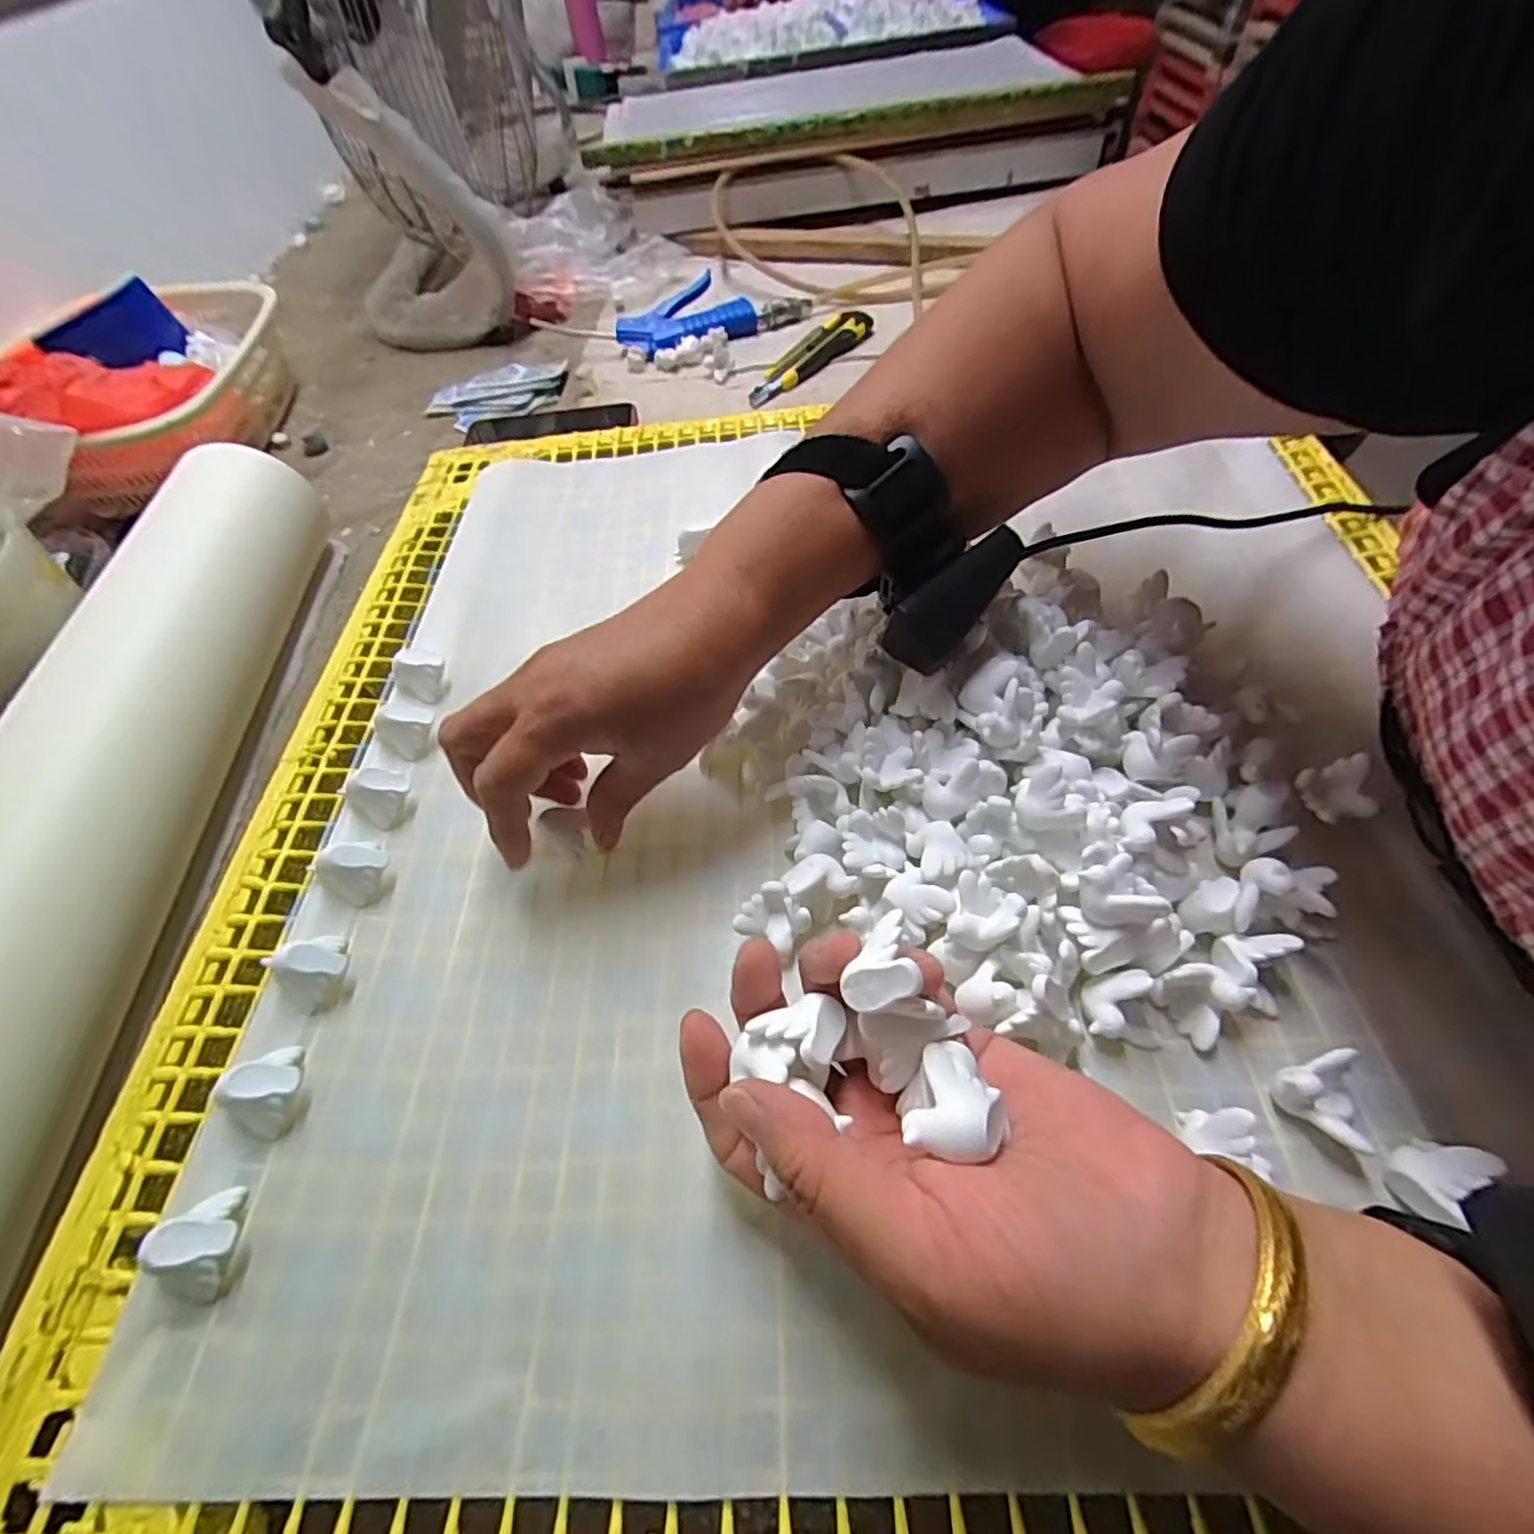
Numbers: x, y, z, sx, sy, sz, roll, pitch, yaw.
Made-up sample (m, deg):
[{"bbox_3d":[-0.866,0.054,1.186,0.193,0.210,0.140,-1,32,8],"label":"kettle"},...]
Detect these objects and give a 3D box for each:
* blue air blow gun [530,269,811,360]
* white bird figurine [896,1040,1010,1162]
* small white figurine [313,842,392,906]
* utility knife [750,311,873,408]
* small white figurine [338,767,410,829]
[{"bbox_3d":[-0.112,-0.489,0.722,0.303,0.034,0.121,6,57,10],"label":"blue air blow gun"},{"bbox_3d":[0.051,0.092,0.179,0.023,0.018,0.032,19,37,38],"label":"white bird figurine"},{"bbox_3d":[-0.189,0.045,0.302,0.025,0.027,0.026,-2,55,3],"label":"small white figurine"},{"bbox_3d":[0.042,-0.414,0.663,0.043,0.025,0.175,36,67,26],"label":"utility knife"},{"bbox_3d":[-0.189,0.013,0.324,0.018,0.026,0.026,33,65,24],"label":"small white figurine"}]

